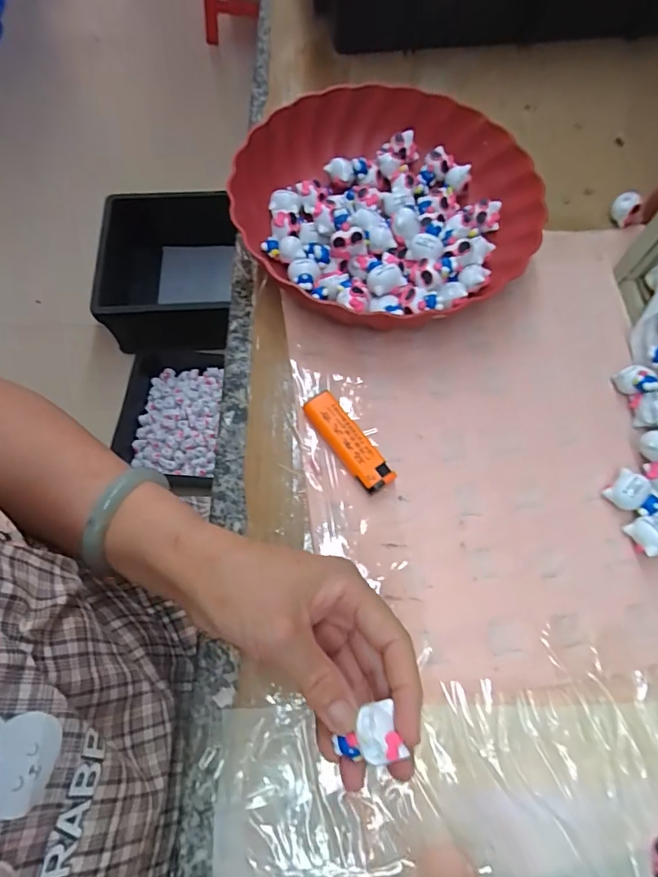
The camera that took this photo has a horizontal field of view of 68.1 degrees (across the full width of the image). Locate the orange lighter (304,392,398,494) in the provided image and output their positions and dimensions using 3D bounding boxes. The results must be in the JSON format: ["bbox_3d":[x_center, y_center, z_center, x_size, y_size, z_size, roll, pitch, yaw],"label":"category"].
[{"bbox_3d":[0.013,0.003,0.343,0.022,0.016,0.079,-32,71,-14],"label":"orange lighter"}]

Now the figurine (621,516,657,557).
[{"bbox_3d":[0.216,0.062,0.321,0.033,0.020,0.023,-22,69,-10],"label":"figurine"}]

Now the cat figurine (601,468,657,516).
[{"bbox_3d":[0.207,0.040,0.331,0.032,0.021,0.022,38,71,14],"label":"cat figurine"}]

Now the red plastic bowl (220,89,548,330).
[{"bbox_3d":[0.050,-0.198,0.413,0.235,0.052,0.240,-30,70,-13],"label":"red plastic bowl"}]

